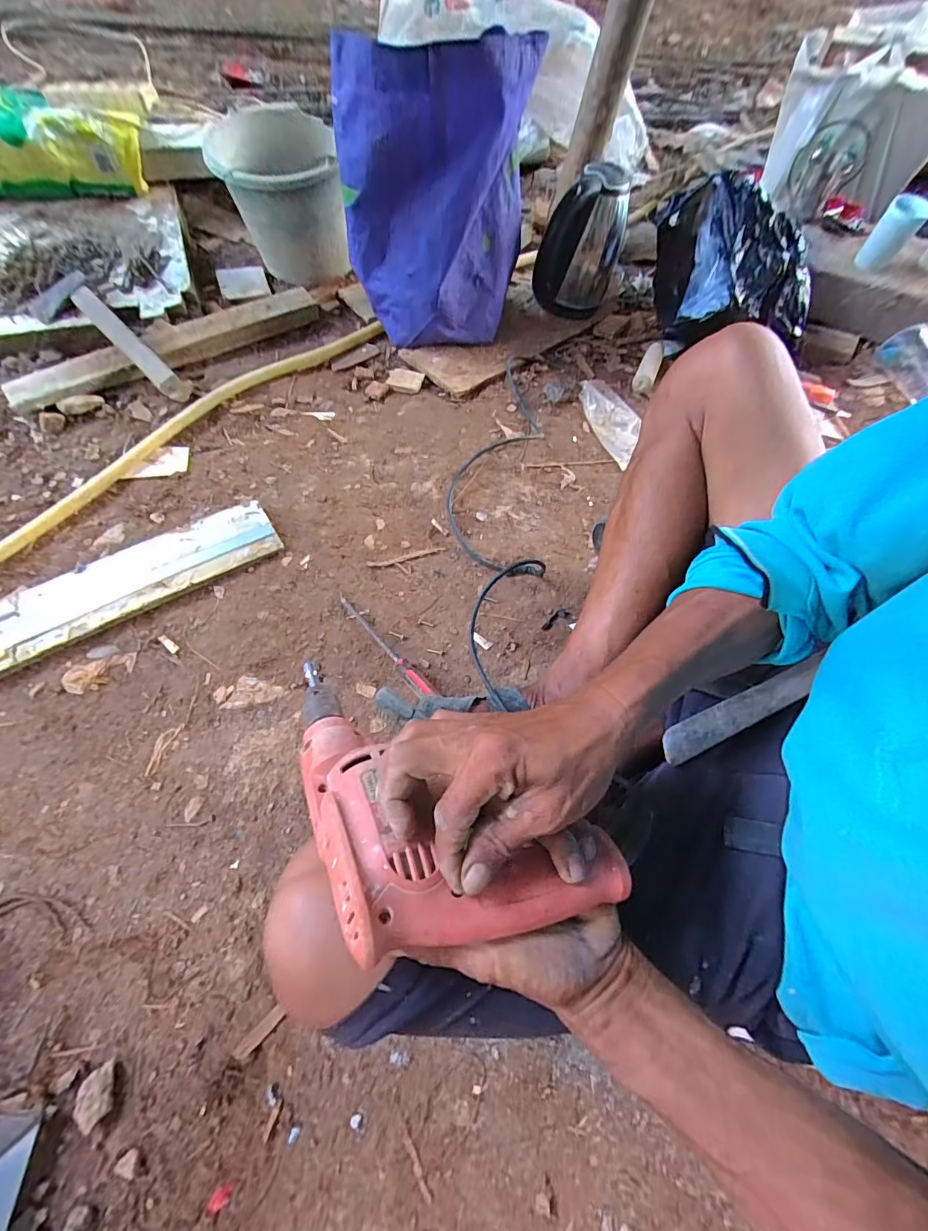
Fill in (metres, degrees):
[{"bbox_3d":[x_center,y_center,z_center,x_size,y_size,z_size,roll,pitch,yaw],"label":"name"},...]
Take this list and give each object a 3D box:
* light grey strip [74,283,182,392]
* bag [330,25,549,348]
[{"bbox_3d":[-0.576,-0.468,0.767,0.033,0.038,0.295,-41,77,-21],"label":"light grey strip"},{"bbox_3d":[-0.044,-0.633,0.723,0.296,0.344,0.180,1,67,-7],"label":"bag"}]

